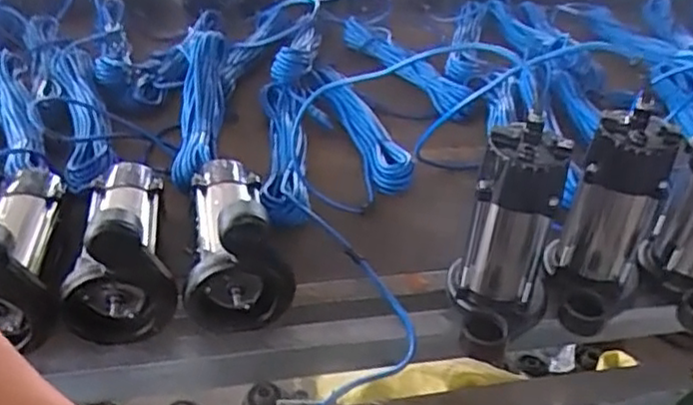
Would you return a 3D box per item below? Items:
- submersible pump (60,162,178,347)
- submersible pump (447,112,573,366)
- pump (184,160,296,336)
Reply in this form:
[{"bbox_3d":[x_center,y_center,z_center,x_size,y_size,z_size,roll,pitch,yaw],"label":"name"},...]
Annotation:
[{"bbox_3d":[-0.270,0.025,0.797,0.117,0.148,0.228,-5,39,-13],"label":"submersible pump"},{"bbox_3d":[0.181,0.050,0.744,0.111,0.234,0.138,14,39,11],"label":"submersible pump"},{"bbox_3d":[-0.129,0.016,0.821,0.119,0.150,0.221,0,38,-7],"label":"pump"}]

